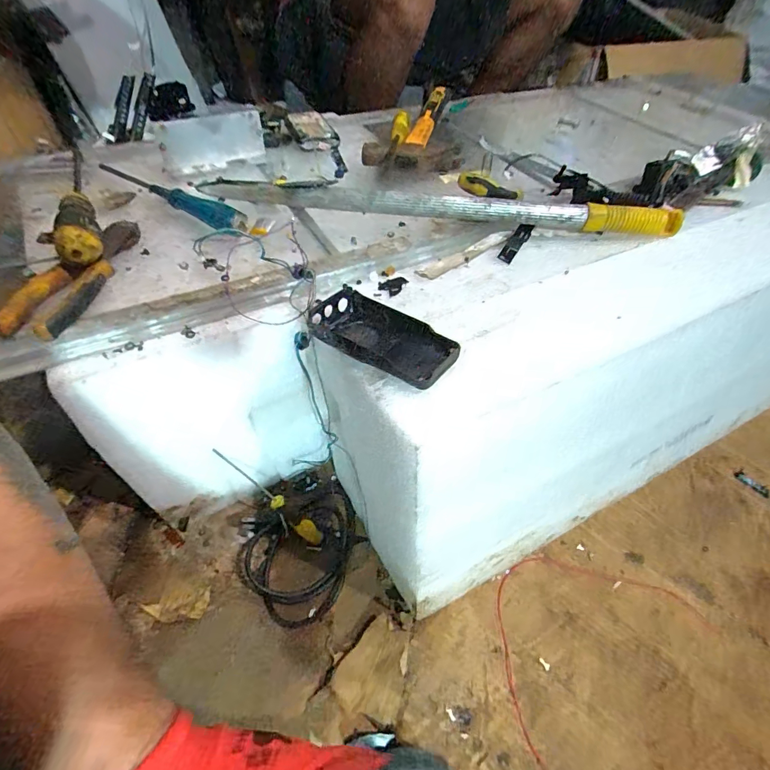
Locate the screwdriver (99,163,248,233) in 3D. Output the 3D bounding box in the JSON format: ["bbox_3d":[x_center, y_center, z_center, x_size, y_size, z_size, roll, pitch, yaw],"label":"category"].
[{"bbox_3d":[-0.245,-0.219,0.470,0.248,0.025,0.027,31,55,23],"label":"screwdriver"}]

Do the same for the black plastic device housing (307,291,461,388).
[{"bbox_3d":[-0.001,-0.041,0.336,0.124,0.018,0.062,29,54,21],"label":"black plastic device housing"}]

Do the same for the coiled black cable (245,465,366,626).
[{"bbox_3d":[-0.110,0.198,0.528,0.151,0.036,0.172,22,52,16],"label":"coiled black cable"}]

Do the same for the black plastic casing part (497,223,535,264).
[{"bbox_3d":[0.148,-0.164,0.469,0.019,0.013,0.077,27,54,20],"label":"black plastic casing part"}]

